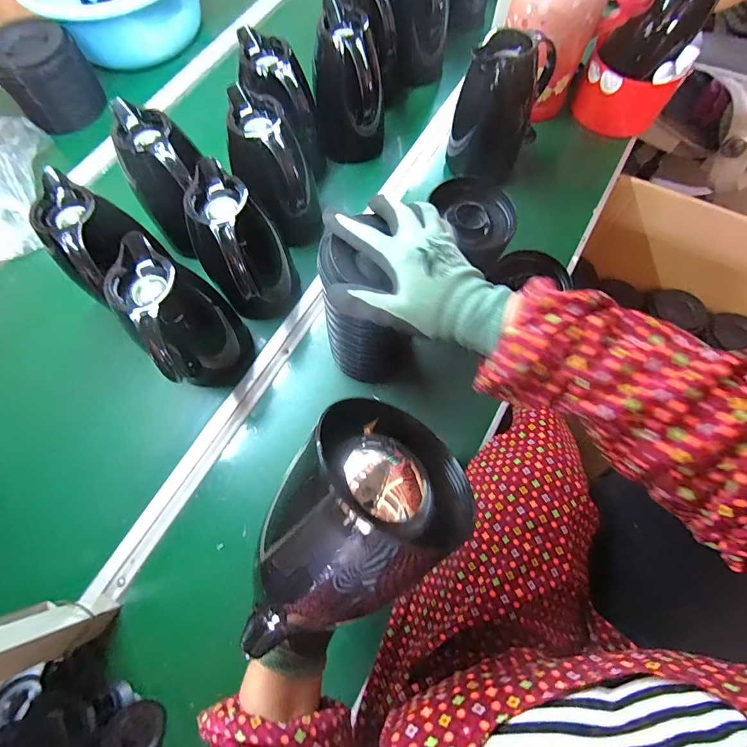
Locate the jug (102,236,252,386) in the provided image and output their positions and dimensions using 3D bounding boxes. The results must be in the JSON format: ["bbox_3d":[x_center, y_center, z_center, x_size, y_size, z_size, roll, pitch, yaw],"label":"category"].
[{"bbox_3d":[-0.244,-0.065,0.512,0.100,0.196,0.143,-37,73,-11],"label":"jug"}]

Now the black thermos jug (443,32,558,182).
[{"bbox_3d":[0.211,-0.448,0.638,0.138,0.196,0.116,15,72,7],"label":"black thermos jug"}]

